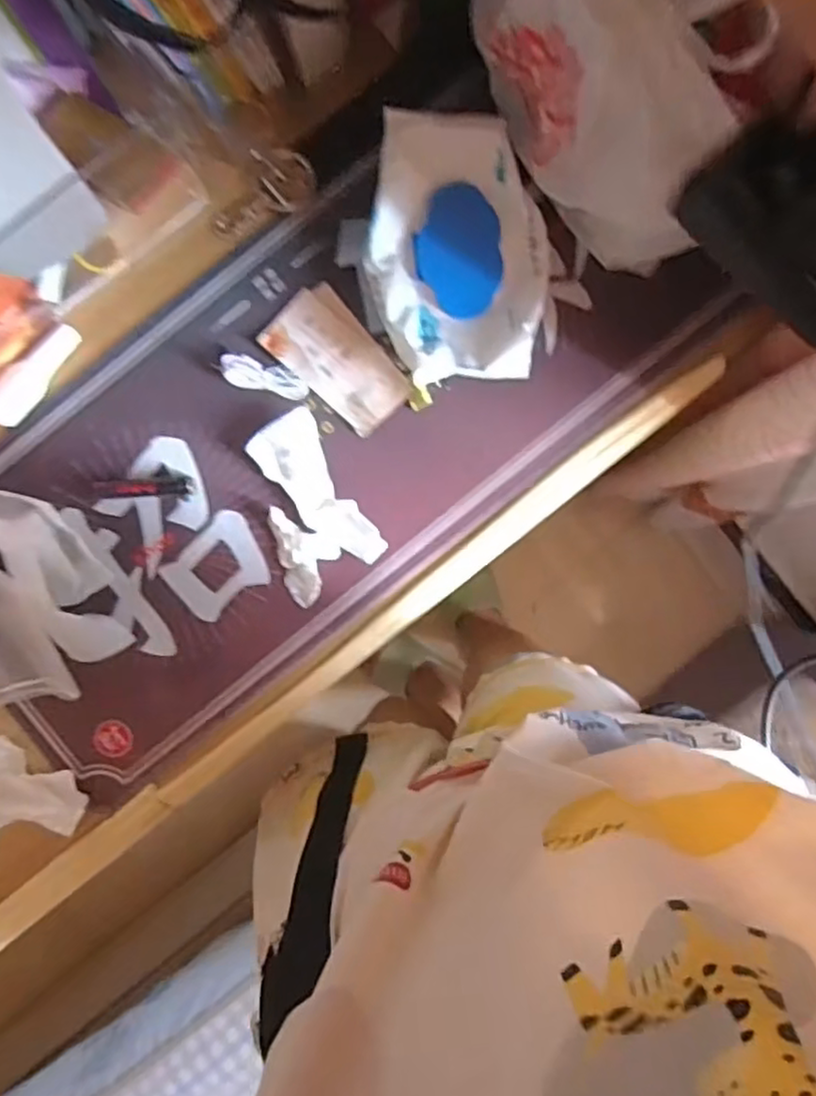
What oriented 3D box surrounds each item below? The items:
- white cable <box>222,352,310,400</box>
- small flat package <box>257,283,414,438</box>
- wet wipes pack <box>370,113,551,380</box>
[{"bbox_3d":[-0.116,-0.138,0.551,0.069,0.013,0.026,11,92,-1],"label":"white cable"},{"bbox_3d":[-0.056,-0.154,0.558,0.119,0.007,0.067,45,91,-2],"label":"small flat package"},{"bbox_3d":[0.039,-0.224,0.527,0.132,0.055,0.182,-1,92,0],"label":"wet wipes pack"}]

